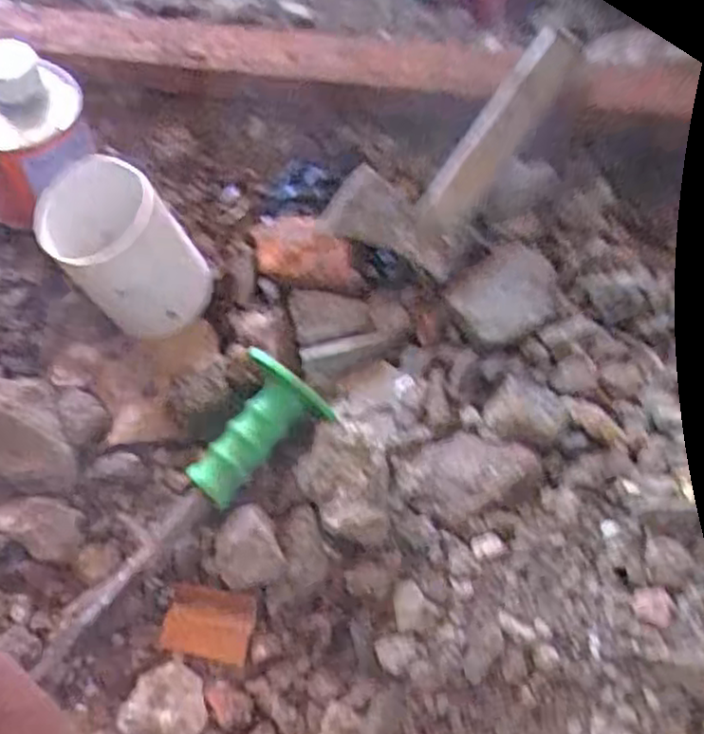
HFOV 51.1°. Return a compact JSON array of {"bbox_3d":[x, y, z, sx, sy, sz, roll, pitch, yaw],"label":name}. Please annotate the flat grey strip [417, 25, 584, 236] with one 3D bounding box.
[{"bbox_3d":[0.118,-0.187,0.586,0.040,0.009,0.194,37,82,-11],"label":"flat grey strip"}]

